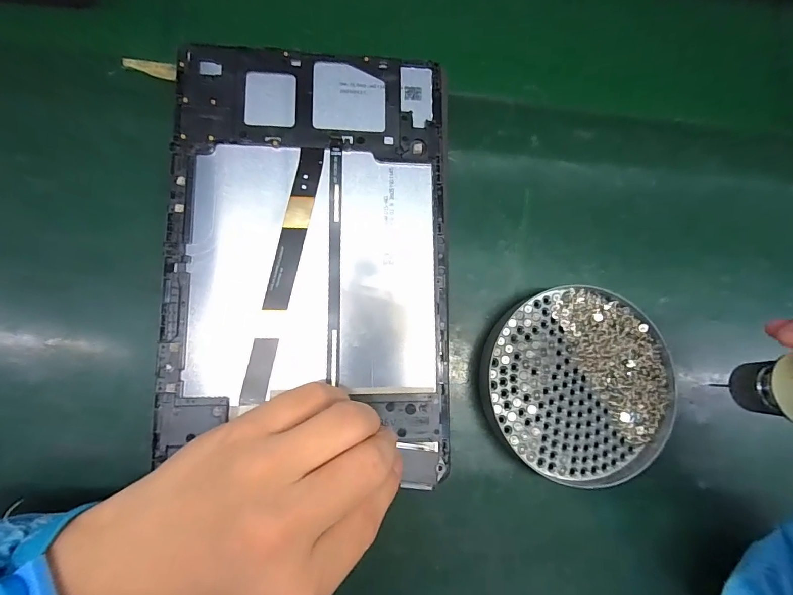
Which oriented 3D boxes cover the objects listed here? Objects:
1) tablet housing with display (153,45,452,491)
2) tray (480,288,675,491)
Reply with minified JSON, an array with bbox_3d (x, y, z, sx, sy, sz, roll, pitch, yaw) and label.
[{"bbox_3d":[-0.045,-0.027,0.222,0.150,0.009,0.226,1,84,-5],"label":"tablet housing with display"},{"bbox_3d":[0.108,0.051,0.248,0.109,0.021,0.114,1,84,-6],"label":"tray"}]

